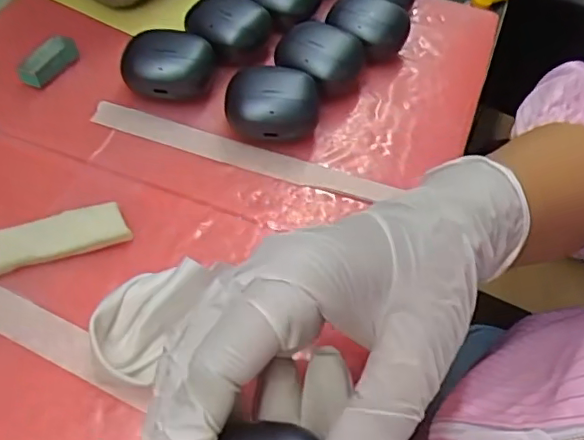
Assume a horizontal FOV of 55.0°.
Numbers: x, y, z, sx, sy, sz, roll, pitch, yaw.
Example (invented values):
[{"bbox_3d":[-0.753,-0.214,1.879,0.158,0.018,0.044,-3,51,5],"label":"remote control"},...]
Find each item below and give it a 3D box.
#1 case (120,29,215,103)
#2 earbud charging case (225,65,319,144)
[{"bbox_3d":[-0.078,-0.096,0.355,0.056,0.031,0.044,-14,56,-14],"label":"case"},{"bbox_3d":[-0.012,-0.068,0.340,0.053,0.032,0.042,0,54,-4],"label":"earbud charging case"}]

